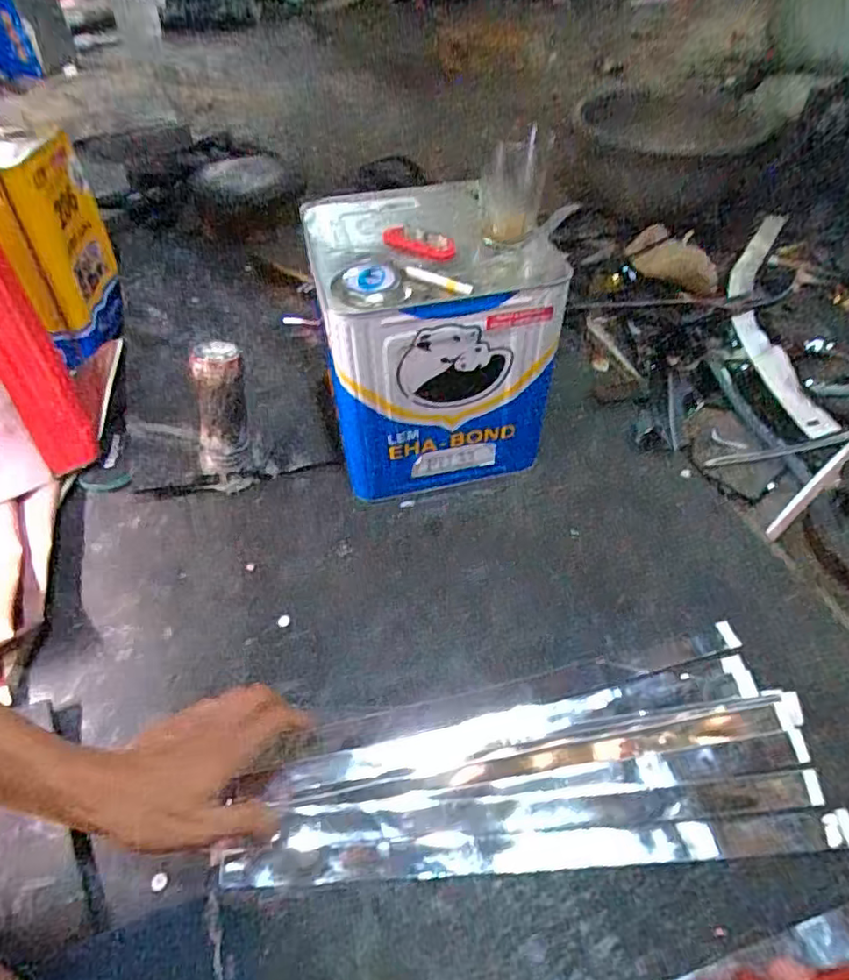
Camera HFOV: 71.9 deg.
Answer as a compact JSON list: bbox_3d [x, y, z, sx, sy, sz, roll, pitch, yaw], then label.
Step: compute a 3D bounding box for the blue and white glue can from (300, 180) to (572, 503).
[{"bbox_3d":[0.001,-0.174,0.685,0.232,0.260,0.243,-11,53,-8],"label":"blue and white glue can"}]

